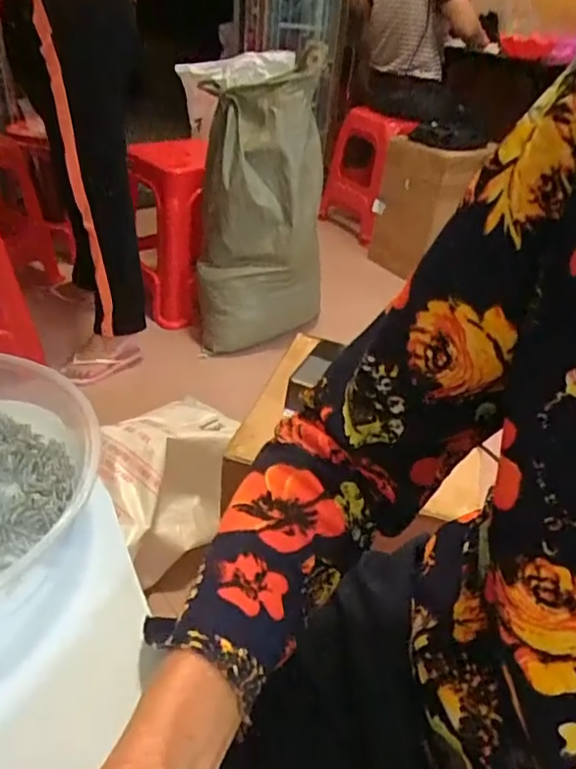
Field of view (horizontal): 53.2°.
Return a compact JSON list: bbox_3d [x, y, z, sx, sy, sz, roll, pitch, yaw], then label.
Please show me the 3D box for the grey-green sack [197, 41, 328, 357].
[{"bbox_3d":[-0.066,-0.485,1.648,0.372,0.696,0.291,-1,34,-12],"label":"grey-green sack"}]

